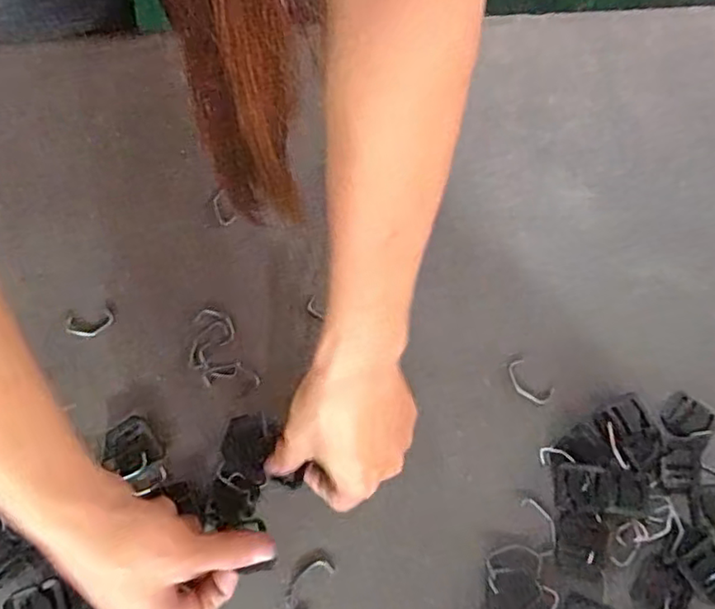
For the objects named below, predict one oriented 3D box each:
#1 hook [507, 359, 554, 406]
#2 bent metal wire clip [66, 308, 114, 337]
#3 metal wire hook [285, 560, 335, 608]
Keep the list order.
[{"bbox_3d":[0.120,0.055,0.434,0.018,0.004,0.037,-43,79,-13],"label":"hook"},{"bbox_3d":[-0.186,0.014,0.431,0.032,0.004,0.016,-16,75,-7],"label":"bent metal wire clip"},{"bbox_3d":[-0.033,0.182,0.394,0.021,0.004,0.040,27,74,6],"label":"metal wire hook"}]

